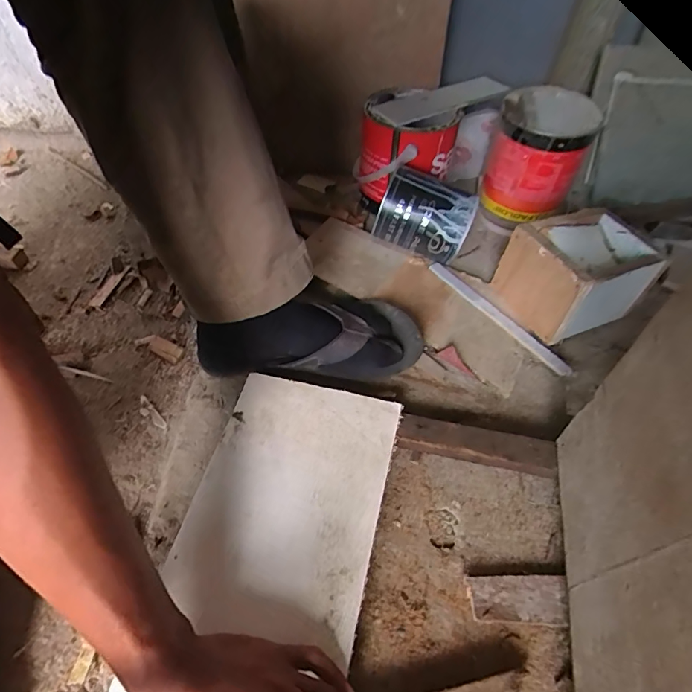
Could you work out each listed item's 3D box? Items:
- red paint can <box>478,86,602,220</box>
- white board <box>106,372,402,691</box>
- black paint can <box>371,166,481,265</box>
[{"bbox_3d":[0.312,-0.319,0.726,0.147,0.151,0.144,22,54,14],"label":"red paint can"},{"bbox_3d":[-0.068,0.188,0.381,0.170,0.013,0.355,12,54,10],"label":"white board"},{"bbox_3d":[0.114,-0.181,0.625,0.126,0.095,0.090,31,57,19],"label":"black paint can"}]

